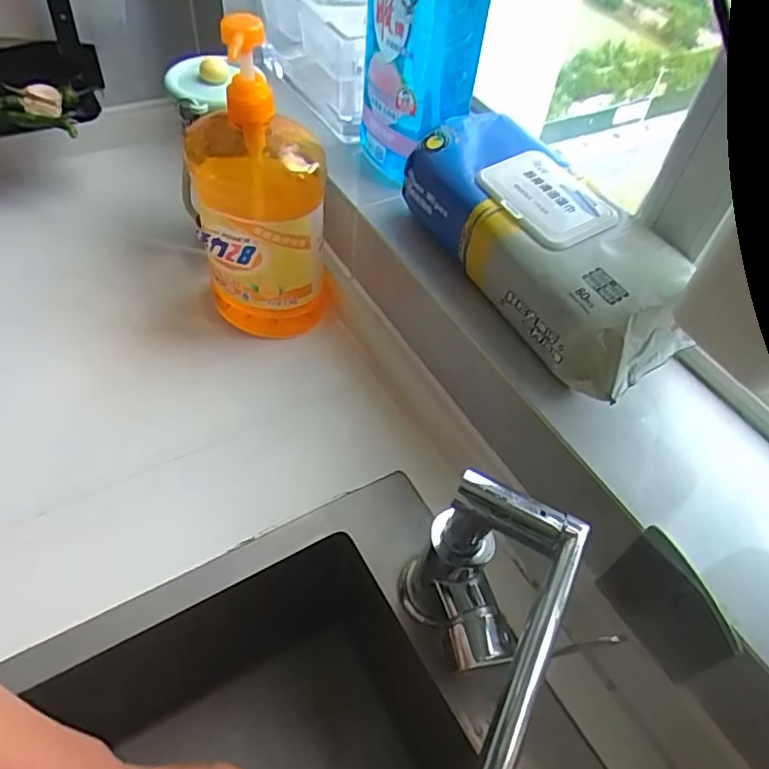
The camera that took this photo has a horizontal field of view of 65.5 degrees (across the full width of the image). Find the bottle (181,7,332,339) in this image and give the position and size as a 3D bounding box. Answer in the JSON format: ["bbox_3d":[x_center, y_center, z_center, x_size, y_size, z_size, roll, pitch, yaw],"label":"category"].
[{"bbox_3d":[-0.109,-0.162,0.522,0.107,0.273,0.091,-10,53,-14],"label":"bottle"}]

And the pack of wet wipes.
[{"bbox_3d":[0.117,-0.104,0.440,0.093,0.070,0.240,-22,57,-21],"label":"pack of wet wipes"}]

